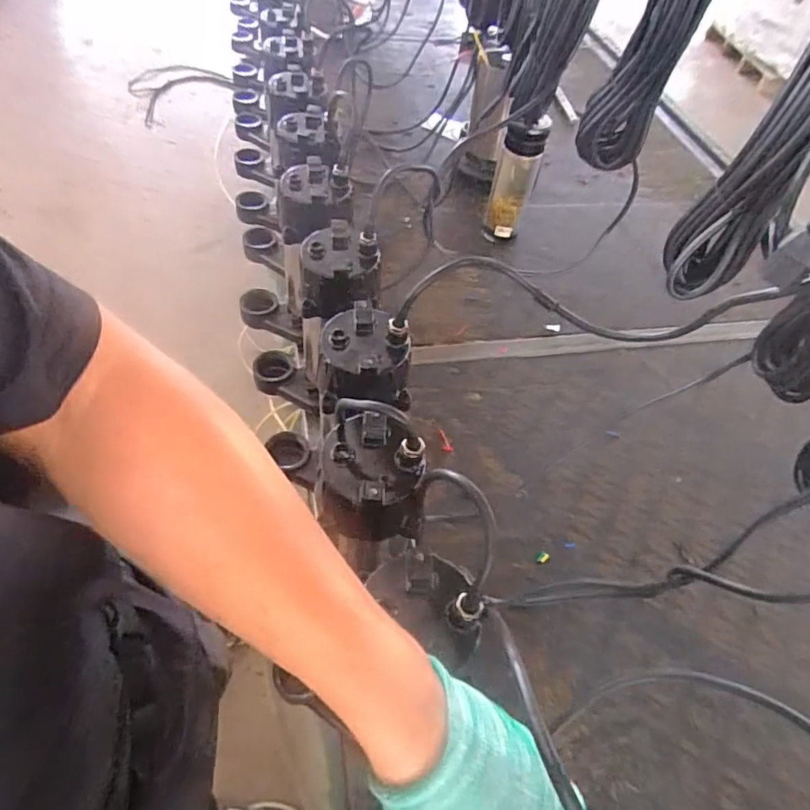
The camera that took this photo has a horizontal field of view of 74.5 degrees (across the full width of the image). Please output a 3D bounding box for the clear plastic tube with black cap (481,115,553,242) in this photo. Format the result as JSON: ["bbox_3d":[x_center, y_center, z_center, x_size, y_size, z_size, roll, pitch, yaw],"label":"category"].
[{"bbox_3d":[0.192,-0.396,0.945,0.071,0.213,0.081,18,54,7],"label":"clear plastic tube with black cap"}]

